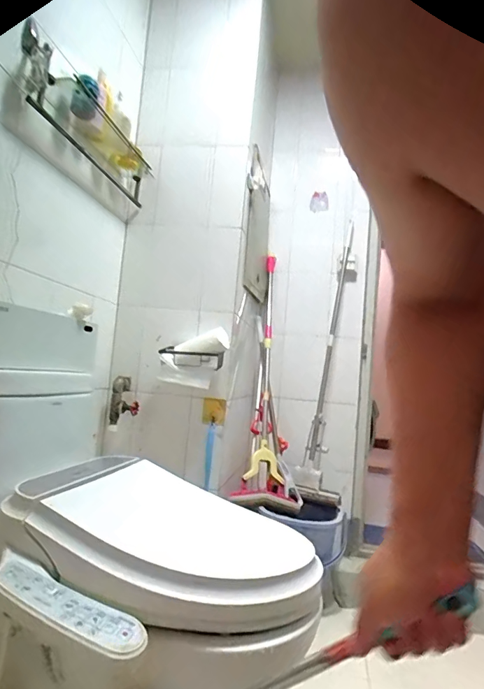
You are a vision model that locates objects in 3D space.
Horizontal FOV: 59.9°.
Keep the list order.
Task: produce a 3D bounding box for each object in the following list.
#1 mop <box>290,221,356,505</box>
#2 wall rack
[{"bbox_3d":[0.374,0.077,1.852,0.190,1.087,0.353,4,-4,13],"label":"mop"},{"bbox_3d":[-0.413,-0.619,1.217,0.102,0.170,0.595,5,-4,11],"label":"wall rack"}]

